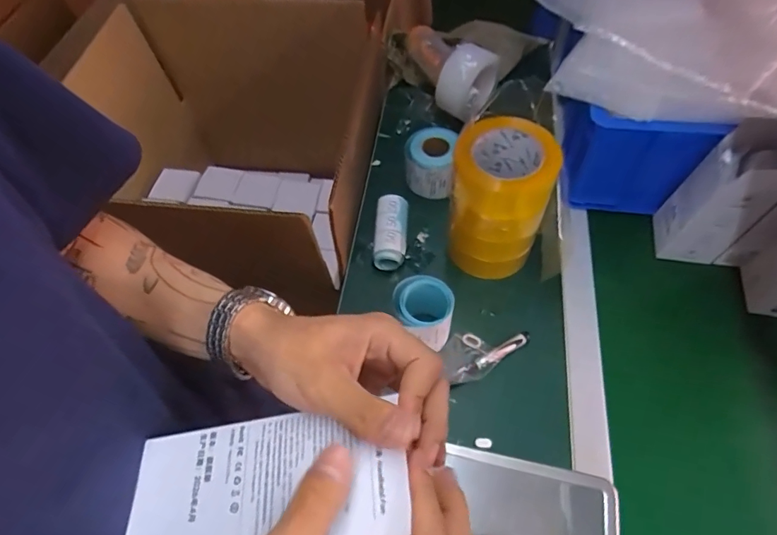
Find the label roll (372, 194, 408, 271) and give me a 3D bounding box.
[{"bbox_3d":[0.003,-0.047,0.659,0.047,0.044,0.111,2,59,3],"label":"label roll"}]

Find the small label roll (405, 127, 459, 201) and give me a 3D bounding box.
[{"bbox_3d":[0.066,-0.164,0.710,0.079,0.081,0.090,7,59,6],"label":"small label roll"}]

